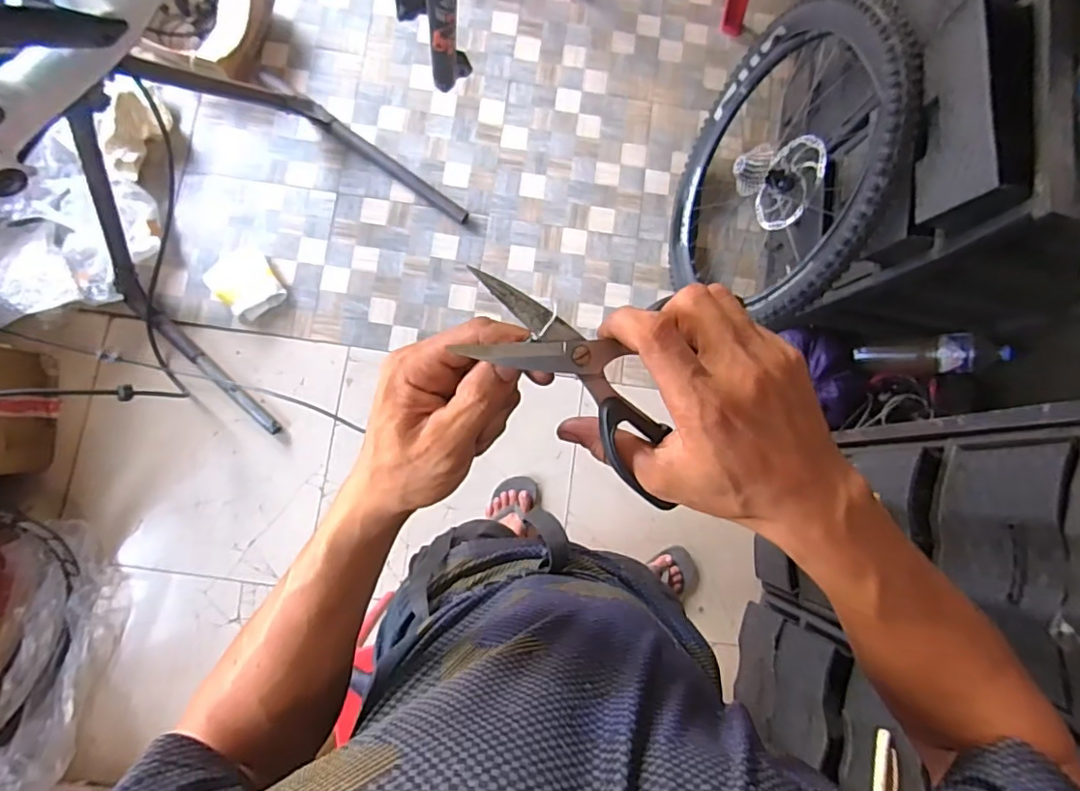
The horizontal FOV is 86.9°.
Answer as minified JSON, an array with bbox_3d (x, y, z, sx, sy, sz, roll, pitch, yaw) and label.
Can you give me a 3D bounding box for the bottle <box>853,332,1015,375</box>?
[{"bbox_3d":[0.873,-0.092,1.288,0.282,0.072,0.077,0,80,31],"label":"bottle"}]

